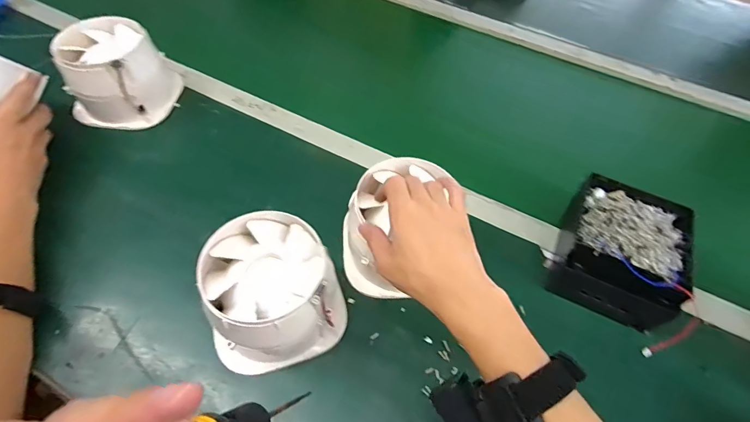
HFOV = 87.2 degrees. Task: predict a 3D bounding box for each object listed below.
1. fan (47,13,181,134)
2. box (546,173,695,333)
[{"bbox_3d":[-0.372,-0.192,0.575,0.114,0.115,0.133,22,56,11],"label":"fan"},{"bbox_3d":[0.279,0.047,0.455,0.124,0.072,0.167,25,57,13],"label":"box"}]

